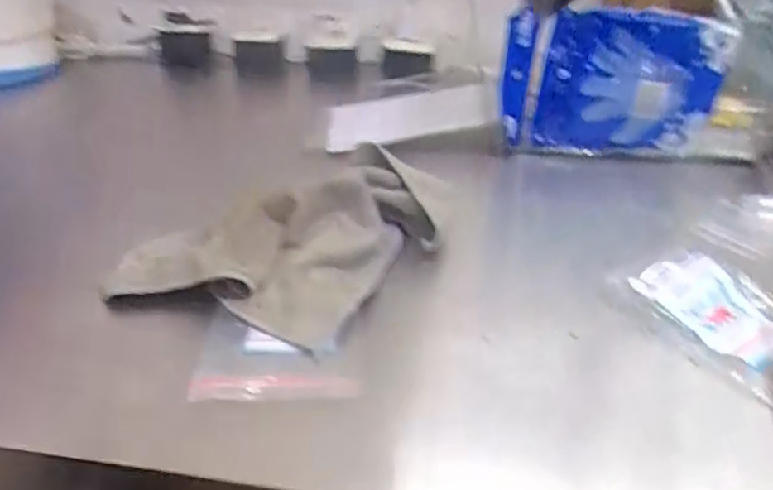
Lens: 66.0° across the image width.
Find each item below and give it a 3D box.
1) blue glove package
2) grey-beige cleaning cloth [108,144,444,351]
[{"bbox_3d":[0.219,-0.157,0.591,0.202,0.140,0.024,4,32,7],"label":"blue glove package"},{"bbox_3d":[-0.074,-0.015,0.456,0.209,0.060,0.181,10,33,16],"label":"grey-beige cleaning cloth"}]

